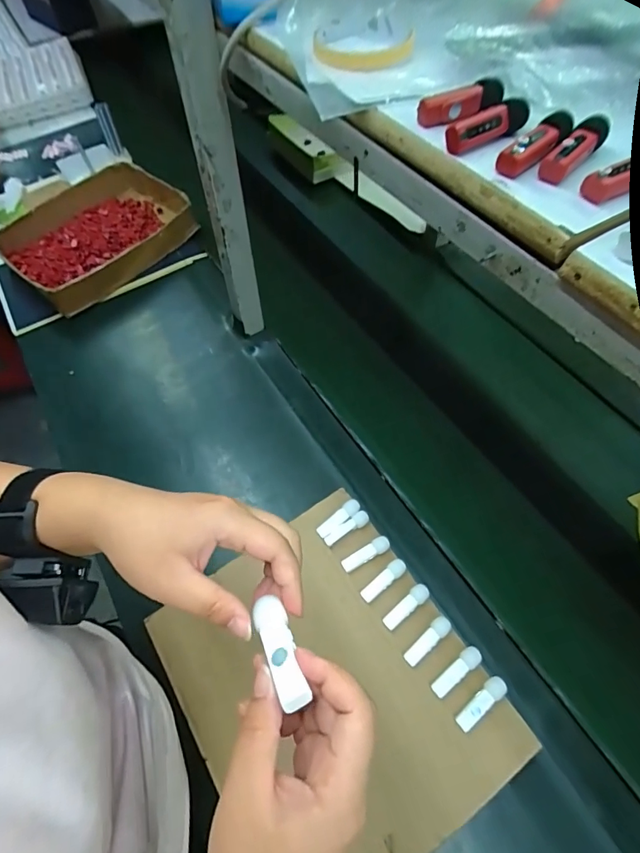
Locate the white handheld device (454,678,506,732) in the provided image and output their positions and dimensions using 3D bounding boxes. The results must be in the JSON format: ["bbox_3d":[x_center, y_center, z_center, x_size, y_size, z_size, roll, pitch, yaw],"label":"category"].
[{"bbox_3d":[0.171,0.293,0.456,0.063,0.012,0.019,-32,64,-18],"label":"white handheld device"}]

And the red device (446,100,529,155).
[{"bbox_3d":[0.107,-0.191,0.274,0.064,0.016,0.011,-28,63,-16],"label":"red device"}]

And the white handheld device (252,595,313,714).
[{"bbox_3d":[-0.022,0.122,0.238,0.017,0.011,0.059,-20,36,-12],"label":"white handheld device"}]

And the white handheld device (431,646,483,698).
[{"bbox_3d":[0.151,0.269,0.473,0.065,0.010,0.019,-34,64,-19],"label":"white handheld device"}]

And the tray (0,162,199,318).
[{"bbox_3d":[-0.478,-0.415,0.931,0.358,0.094,0.295,-39,66,-21],"label":"tray"}]

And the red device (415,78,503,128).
[{"bbox_3d":[0.097,-0.220,0.293,0.068,0.016,0.011,-26,62,-15],"label":"red device"}]

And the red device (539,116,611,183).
[{"bbox_3d":[0.155,-0.168,0.261,0.018,0.017,0.058,35,65,19],"label":"red device"}]

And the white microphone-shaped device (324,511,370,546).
[{"bbox_3d":[0.035,0.131,0.554,0.063,0.010,0.017,-31,63,-18],"label":"white microphone-shaped device"}]

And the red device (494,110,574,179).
[{"bbox_3d":[0.134,-0.172,0.263,0.061,0.016,0.018,-40,66,-22],"label":"red device"}]

